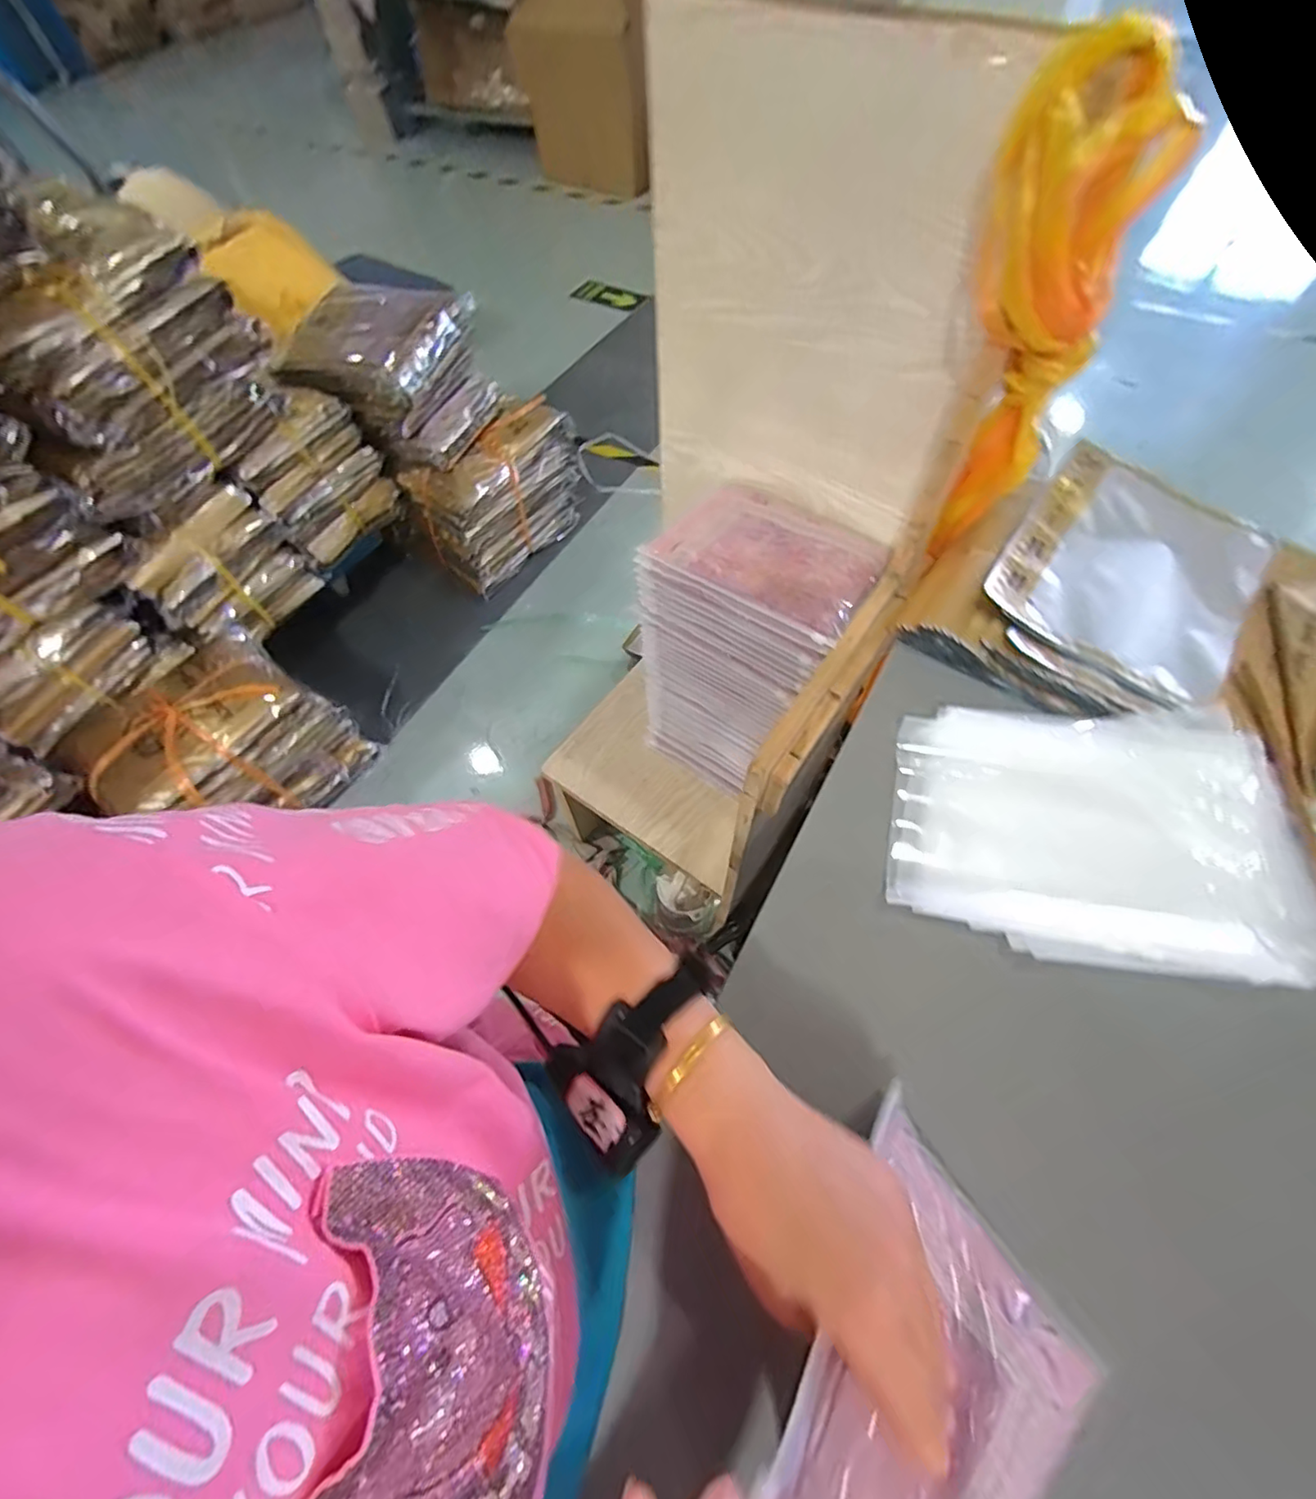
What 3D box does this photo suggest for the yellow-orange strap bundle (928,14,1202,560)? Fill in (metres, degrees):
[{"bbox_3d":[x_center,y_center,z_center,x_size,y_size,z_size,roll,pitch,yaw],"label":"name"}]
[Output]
[{"bbox_3d":[0.249,-0.269,0.437,0.100,0.327,0.098,27,66,17],"label":"yellow-orange strap bundle"}]

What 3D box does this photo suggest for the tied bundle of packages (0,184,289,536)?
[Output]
[{"bbox_3d":[-0.889,-0.637,0.974,0.375,0.288,0.401,32,67,19],"label":"tied bundle of packages"}]

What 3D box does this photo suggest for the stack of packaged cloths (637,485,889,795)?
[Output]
[{"bbox_3d":[0.115,-0.119,0.777,0.226,0.385,0.168,25,65,16],"label":"stack of packaged cloths"}]

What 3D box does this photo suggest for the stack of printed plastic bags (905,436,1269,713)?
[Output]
[{"bbox_3d":[0.409,-0.150,0.544,0.230,0.044,0.301,40,70,22],"label":"stack of printed plastic bags"}]

